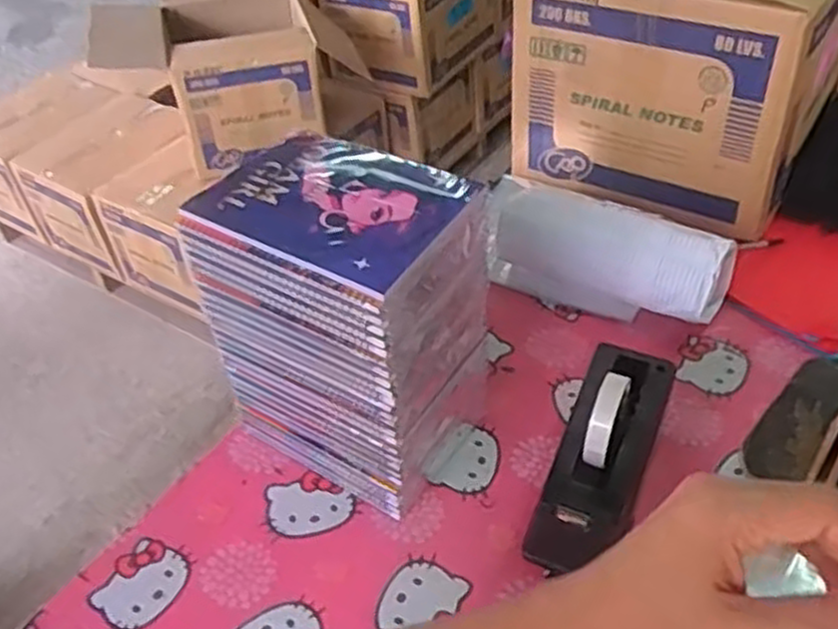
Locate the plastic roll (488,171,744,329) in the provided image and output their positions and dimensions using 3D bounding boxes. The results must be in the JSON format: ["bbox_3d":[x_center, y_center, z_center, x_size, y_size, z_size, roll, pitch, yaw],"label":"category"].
[{"bbox_3d":[0.201,-0.062,0.892,0.279,0.098,0.088,19,48,22],"label":"plastic roll"}]

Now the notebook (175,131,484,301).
[{"bbox_3d":[-0.068,-0.090,0.618,0.192,0.011,0.149,23,49,25],"label":"notebook"}]

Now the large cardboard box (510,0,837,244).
[{"bbox_3d":[0.354,-0.360,1.034,0.345,0.316,0.376,22,49,25],"label":"large cardboard box"}]

